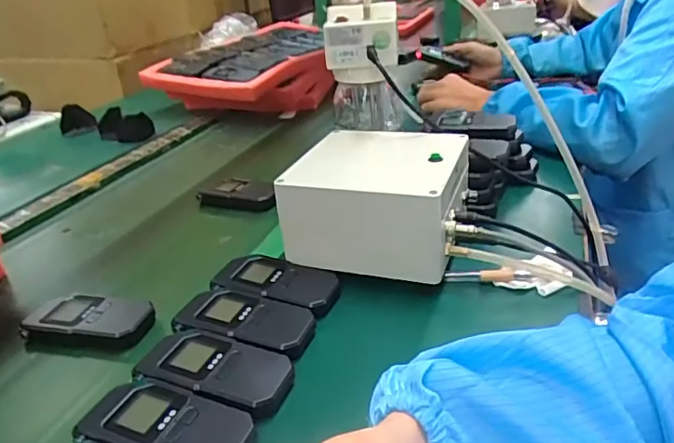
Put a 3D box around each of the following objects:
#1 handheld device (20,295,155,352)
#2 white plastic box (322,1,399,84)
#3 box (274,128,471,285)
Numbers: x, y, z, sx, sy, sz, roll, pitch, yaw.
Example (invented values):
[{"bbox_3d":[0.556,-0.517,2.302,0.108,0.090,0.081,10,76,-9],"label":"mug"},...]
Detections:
[{"bbox_3d":[-0.235,0.096,0.504,0.115,0.028,0.050,2,27,12],"label":"handheld device"},{"bbox_3d":[0.028,-0.207,0.617,0.083,0.085,0.053,-2,26,3],"label":"white plastic box"},{"bbox_3d":[0.044,-0.024,0.557,0.168,0.100,0.163,8,28,21],"label":"box"}]

